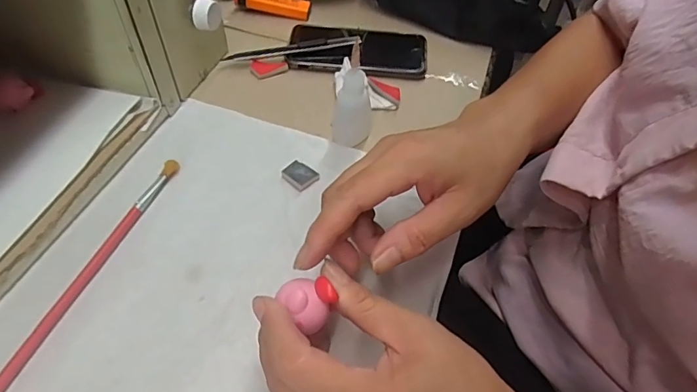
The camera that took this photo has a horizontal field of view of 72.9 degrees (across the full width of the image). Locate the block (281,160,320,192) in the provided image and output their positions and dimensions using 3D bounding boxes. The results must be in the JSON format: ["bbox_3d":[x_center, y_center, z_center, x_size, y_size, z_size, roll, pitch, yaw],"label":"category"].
[{"bbox_3d":[-0.038,-0.016,0.367,0.025,0.006,0.021,38,61,26],"label":"block"}]

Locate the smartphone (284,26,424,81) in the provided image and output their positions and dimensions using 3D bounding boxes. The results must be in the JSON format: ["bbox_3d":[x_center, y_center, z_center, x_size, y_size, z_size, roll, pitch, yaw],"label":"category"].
[{"bbox_3d":[0.010,-0.146,0.465,0.134,0.015,0.074,7,53,0],"label":"smartphone"}]

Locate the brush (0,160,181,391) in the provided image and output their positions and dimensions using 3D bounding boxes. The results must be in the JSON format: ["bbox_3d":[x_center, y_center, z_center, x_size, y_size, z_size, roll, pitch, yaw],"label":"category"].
[{"bbox_3d":[-0.170,0.048,0.312,0.010,0.007,0.196,16,53,12],"label":"brush"}]

